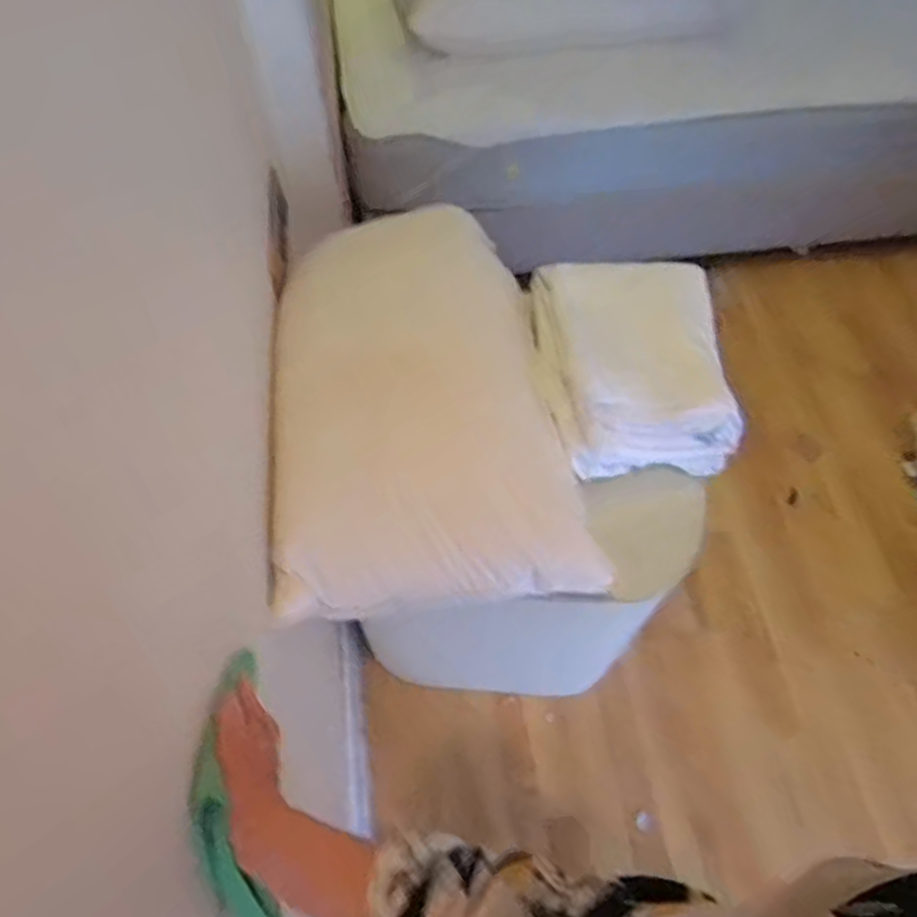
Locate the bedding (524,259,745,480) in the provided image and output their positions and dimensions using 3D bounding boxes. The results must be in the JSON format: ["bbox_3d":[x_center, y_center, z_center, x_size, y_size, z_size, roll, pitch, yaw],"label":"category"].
[{"bbox_3d":[0.256,-0.151,1.048,0.274,0.150,0.347,-5,57,-1],"label":"bedding"}]

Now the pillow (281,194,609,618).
[{"bbox_3d":[-0.055,-0.107,0.942,0.403,0.185,0.591,-8,57,-3],"label":"pillow"}]

